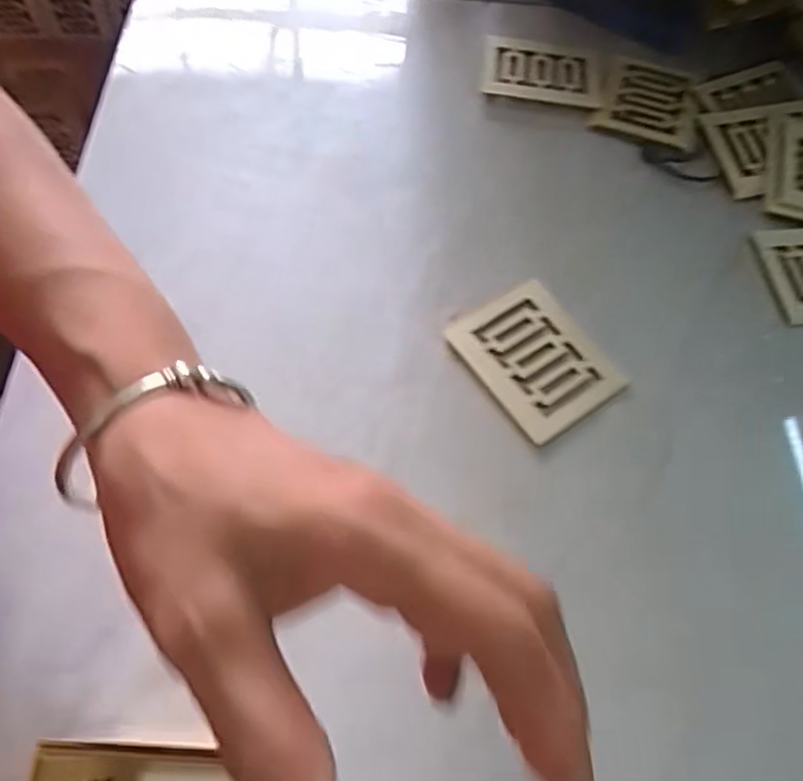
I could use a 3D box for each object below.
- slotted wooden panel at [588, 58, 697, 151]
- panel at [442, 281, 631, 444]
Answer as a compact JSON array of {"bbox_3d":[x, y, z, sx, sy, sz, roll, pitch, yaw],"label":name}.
[{"bbox_3d":[0.166,-0.195,0.454,0.063,0.005,0.070,20,64,5],"label":"slotted wooden panel"},{"bbox_3d":[0.072,-0.017,0.363,0.065,0.005,0.081,-31,71,-18],"label":"panel"}]

